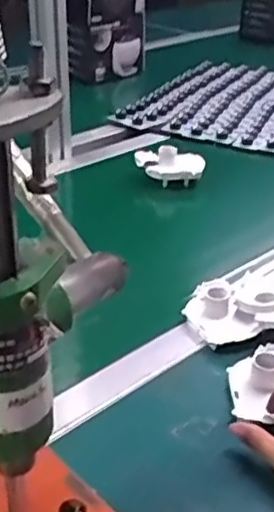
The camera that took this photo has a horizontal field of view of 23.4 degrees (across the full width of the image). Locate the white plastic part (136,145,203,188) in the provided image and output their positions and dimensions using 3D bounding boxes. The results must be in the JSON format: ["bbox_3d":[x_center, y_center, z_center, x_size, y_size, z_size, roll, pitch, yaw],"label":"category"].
[{"bbox_3d":[0.049,-0.142,1.013,0.105,0.053,0.045,8,31,10],"label":"white plastic part"}]

